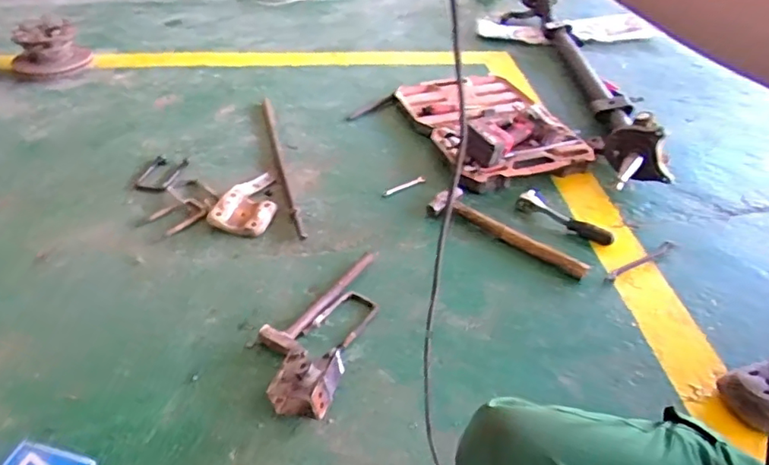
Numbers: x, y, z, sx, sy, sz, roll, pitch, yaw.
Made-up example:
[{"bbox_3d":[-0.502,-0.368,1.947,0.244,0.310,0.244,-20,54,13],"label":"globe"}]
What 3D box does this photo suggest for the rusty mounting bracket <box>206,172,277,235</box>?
[{"bbox_3d":[-0.322,-0.083,1.385,0.144,0.028,0.248,12,41,10],"label":"rusty mounting bracket"}]

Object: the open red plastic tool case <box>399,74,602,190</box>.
[{"bbox_3d":[0.304,-0.353,1.659,0.400,0.117,0.578,-11,41,-15],"label":"open red plastic tool case"}]

